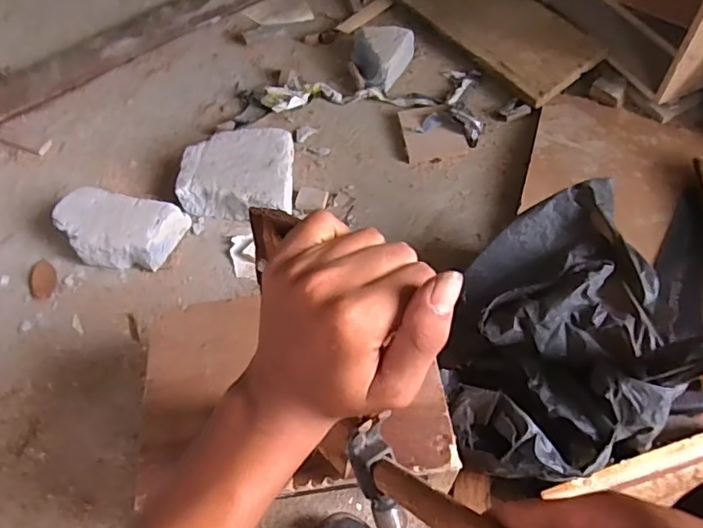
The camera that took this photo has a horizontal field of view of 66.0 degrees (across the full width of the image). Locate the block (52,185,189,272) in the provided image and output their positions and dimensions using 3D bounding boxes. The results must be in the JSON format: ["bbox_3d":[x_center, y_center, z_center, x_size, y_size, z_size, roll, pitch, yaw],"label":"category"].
[{"bbox_3d":[-0.405,-0.058,0.942,0.220,0.077,0.123,7,60,9],"label":"block"}]

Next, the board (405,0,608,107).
[{"bbox_3d":[0.250,-0.591,1.221,0.181,0.026,0.677,-36,59,-3],"label":"board"}]

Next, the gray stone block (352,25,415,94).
[{"bbox_3d":[0.059,-0.433,1.134,0.123,0.063,0.140,9,60,10],"label":"gray stone block"}]

